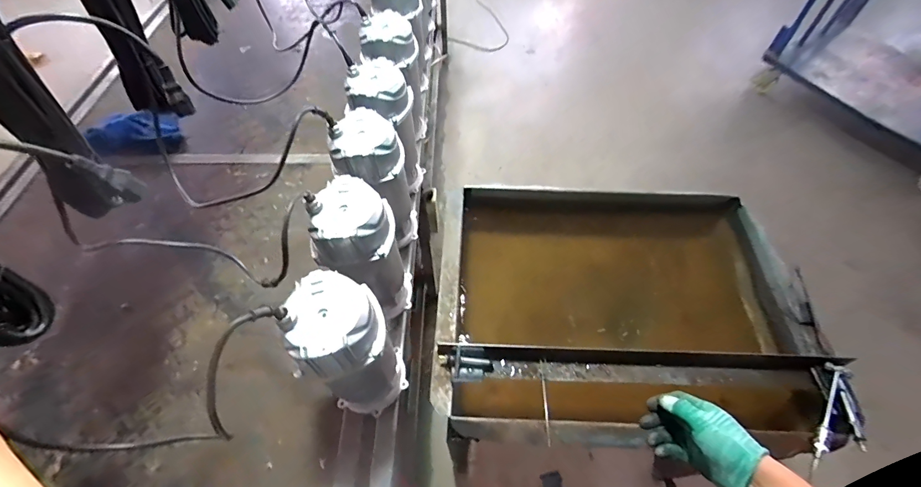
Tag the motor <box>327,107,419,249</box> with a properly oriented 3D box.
[{"bbox_3d":[-0.159,-0.107,0.814,0.114,0.300,0.129,25,61,17],"label":"motor"}]

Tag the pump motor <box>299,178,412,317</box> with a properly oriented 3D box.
[{"bbox_3d":[-0.166,0.027,0.724,0.116,0.304,0.122,-1,57,1],"label":"pump motor"}]

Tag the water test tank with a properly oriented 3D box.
[{"bbox_3d":[0.341,0.147,0.927,0.727,0.260,0.574,2,57,2],"label":"water test tank"}]

